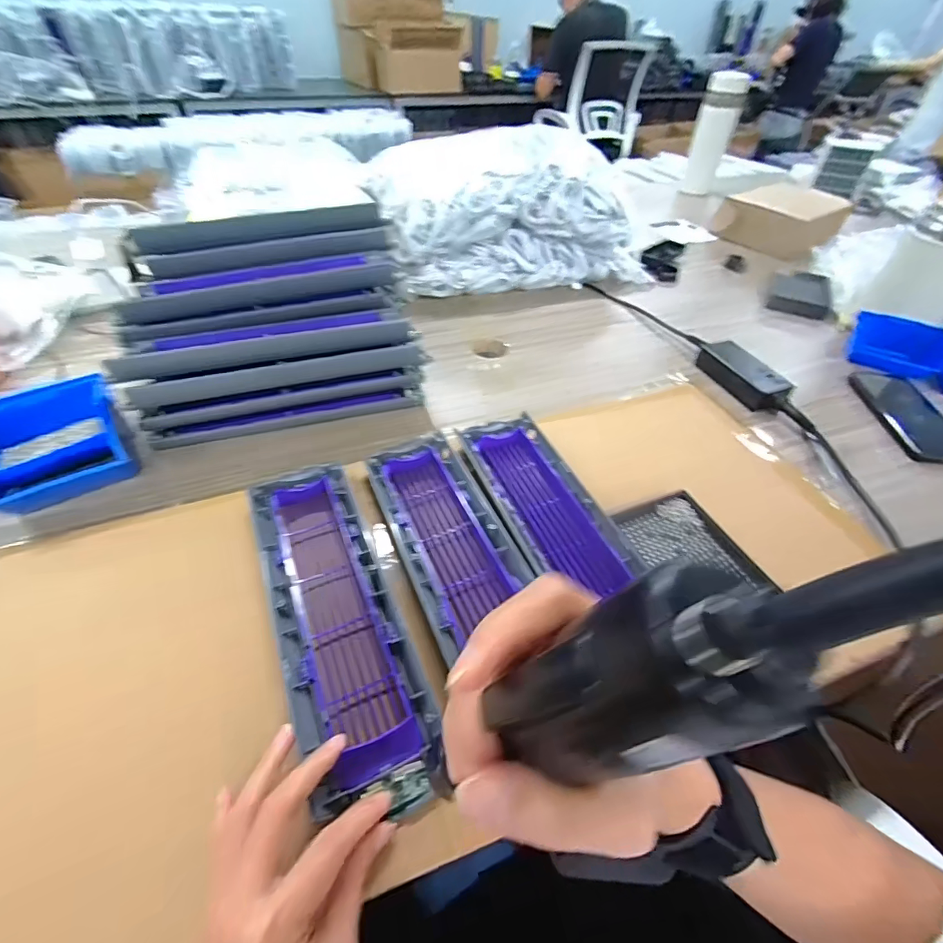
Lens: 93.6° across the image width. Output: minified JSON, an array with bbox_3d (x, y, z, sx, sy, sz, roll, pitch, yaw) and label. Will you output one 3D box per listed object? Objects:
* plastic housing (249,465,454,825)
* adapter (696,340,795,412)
[{"bbox_3d":[-0.104,0.105,0.340,0.084,0.032,0.281,-20,52,-19],"label":"plastic housing"},{"bbox_3d":[0.346,-0.125,0.569,0.047,0.033,0.123,-11,48,-12],"label":"adapter"}]

